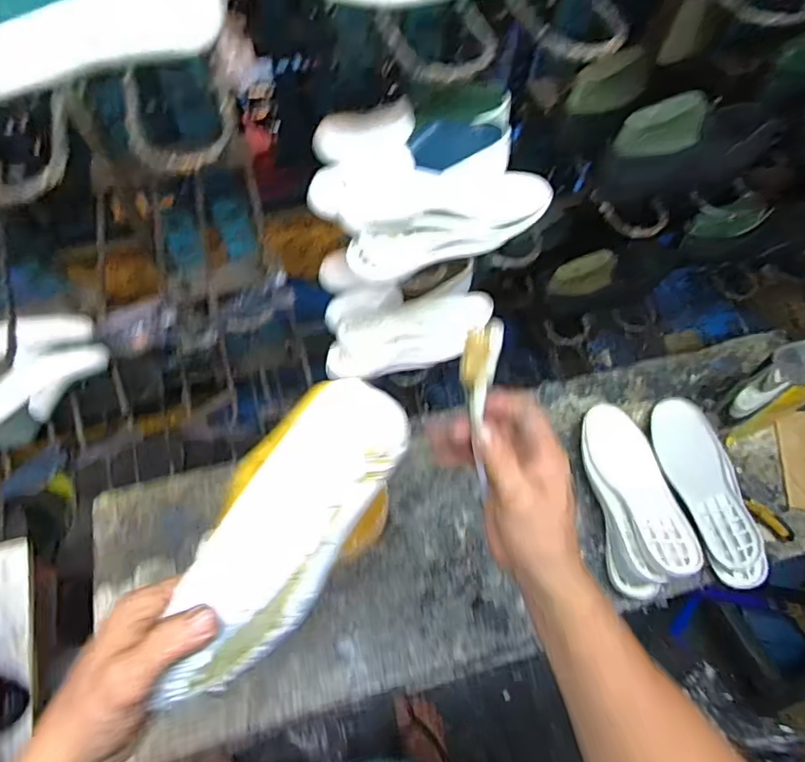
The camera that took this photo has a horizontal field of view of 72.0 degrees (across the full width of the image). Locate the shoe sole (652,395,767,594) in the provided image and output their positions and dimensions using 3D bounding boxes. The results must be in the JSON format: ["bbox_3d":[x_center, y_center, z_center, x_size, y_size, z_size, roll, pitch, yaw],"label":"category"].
[{"bbox_3d":[0.419,0.145,0.767,0.093,0.036,0.265,-10,65,-7],"label":"shoe sole"}]

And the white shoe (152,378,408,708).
[{"bbox_3d":[-0.092,0.106,0.386,0.095,0.057,0.242,30,87,11],"label":"white shoe"}]

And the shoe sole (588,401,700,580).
[{"bbox_3d":[0.323,0.141,0.753,0.098,0.031,0.256,-5,45,-5],"label":"shoe sole"}]

